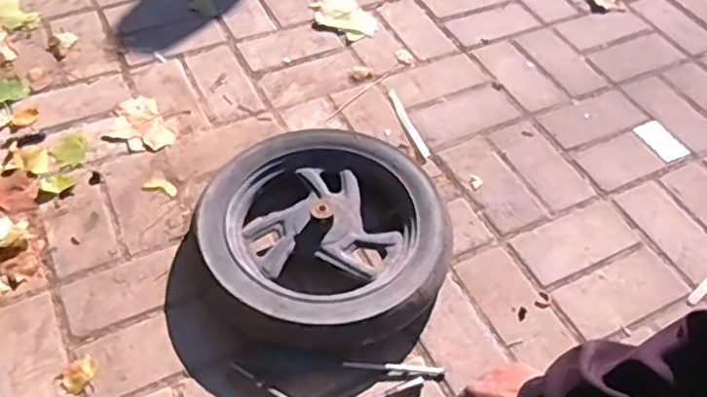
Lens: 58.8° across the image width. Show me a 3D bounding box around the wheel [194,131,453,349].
[{"bbox_3d":[-0.038,0.053,0.881,0.323,0.077,0.328,2,51,-2],"label":"wheel"}]

